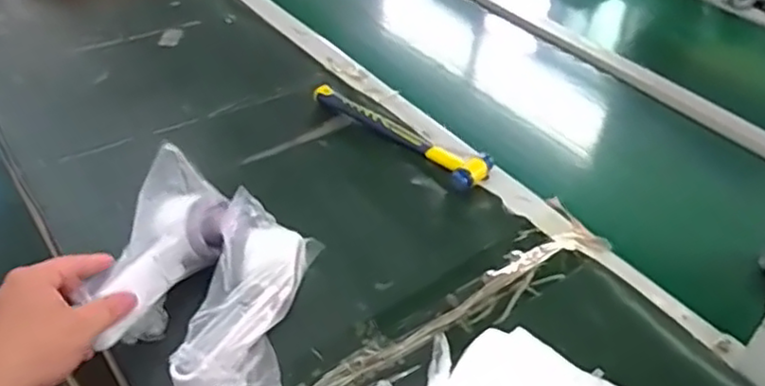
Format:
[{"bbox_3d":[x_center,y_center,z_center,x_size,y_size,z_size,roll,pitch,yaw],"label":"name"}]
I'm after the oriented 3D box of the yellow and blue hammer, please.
[{"bbox_3d":[0.018,-0.074,0.785,0.243,0.025,0.056,32,48,29],"label":"yellow and blue hammer"}]

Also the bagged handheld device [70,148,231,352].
[{"bbox_3d":[-0.182,0.048,0.558,0.066,0.083,0.153,7,43,6],"label":"bagged handheld device"}]

